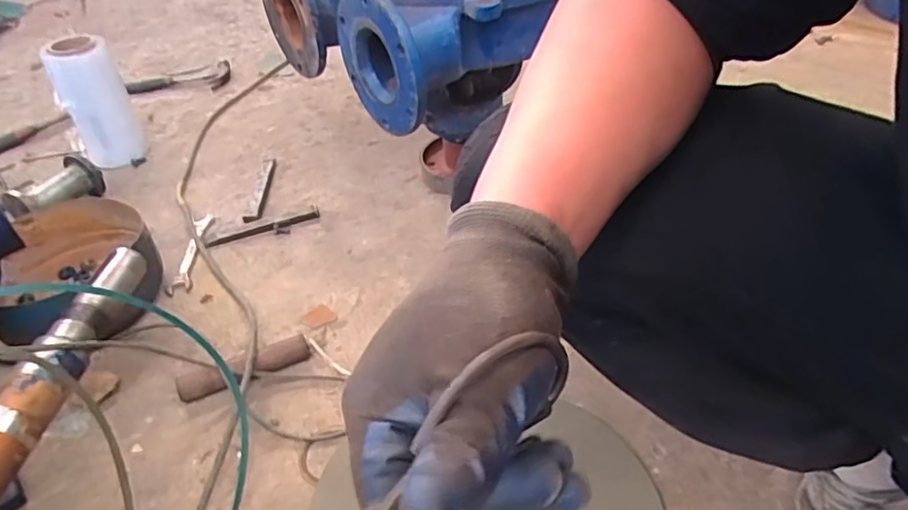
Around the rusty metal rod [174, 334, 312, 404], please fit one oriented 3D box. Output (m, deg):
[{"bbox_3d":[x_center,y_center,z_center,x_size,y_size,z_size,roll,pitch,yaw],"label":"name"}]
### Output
[{"bbox_3d":[-0.291,0.158,0.846,0.179,0.036,0.047,-21,43,-19],"label":"rusty metal rod"}]

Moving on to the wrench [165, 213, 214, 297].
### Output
[{"bbox_3d":[-0.470,-0.008,1.084,0.041,0.013,0.232,-7,41,-4],"label":"wrench"}]

